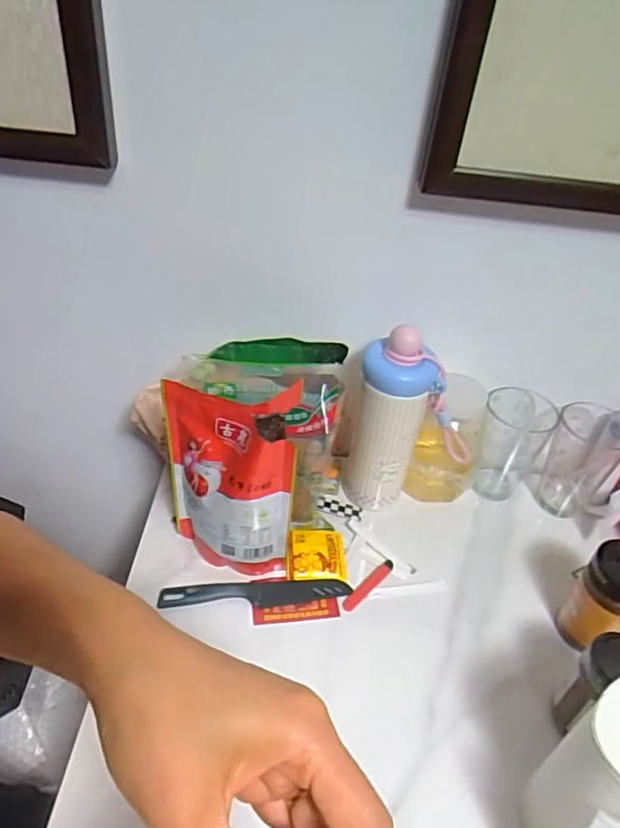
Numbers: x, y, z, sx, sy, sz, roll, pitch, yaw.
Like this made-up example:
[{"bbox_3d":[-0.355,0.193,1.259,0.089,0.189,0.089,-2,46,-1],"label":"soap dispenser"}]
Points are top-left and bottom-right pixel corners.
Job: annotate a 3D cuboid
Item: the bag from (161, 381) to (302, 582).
[{"bbox_3d":[-0.080,0.069,0.571,0.120,0.206,0.070,-1,40,-9],"label":"bag"}]

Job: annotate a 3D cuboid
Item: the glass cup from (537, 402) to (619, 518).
[{"bbox_3d":[0.336,0.057,0.714,0.083,0.123,0.079,21,41,16],"label":"glass cup"}]

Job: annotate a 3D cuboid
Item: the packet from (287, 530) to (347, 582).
[{"bbox_3d":[0.008,0.157,0.639,0.064,0.009,0.060,5,39,-2],"label":"packet"}]

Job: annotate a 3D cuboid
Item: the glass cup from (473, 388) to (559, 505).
[{"bbox_3d":[0.254,0.033,0.730,0.073,0.125,0.076,4,39,-3],"label":"glass cup"}]

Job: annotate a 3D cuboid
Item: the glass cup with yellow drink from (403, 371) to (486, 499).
[{"bbox_3d":[0.166,0.034,0.697,0.082,0.151,0.086,17,40,13],"label":"glass cup with yellow drink"}]

